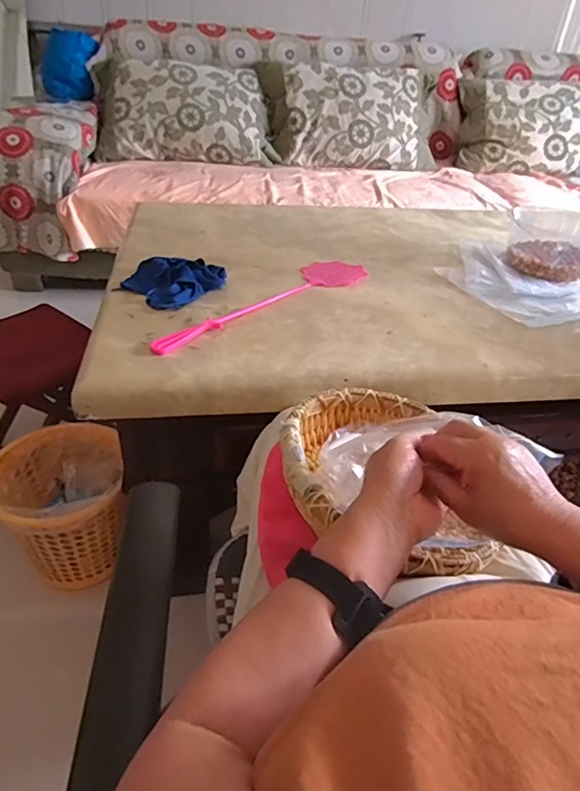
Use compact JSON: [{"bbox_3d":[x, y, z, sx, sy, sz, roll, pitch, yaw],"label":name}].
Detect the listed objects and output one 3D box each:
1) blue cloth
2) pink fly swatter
[{"bbox_3d":[-0.212,-0.210,0.885,0.138,0.040,0.153,25,38,28],"label":"blue cloth"},{"bbox_3d":[-0.032,-0.168,0.870,0.107,0.010,0.502,25,39,28],"label":"pink fly swatter"}]

